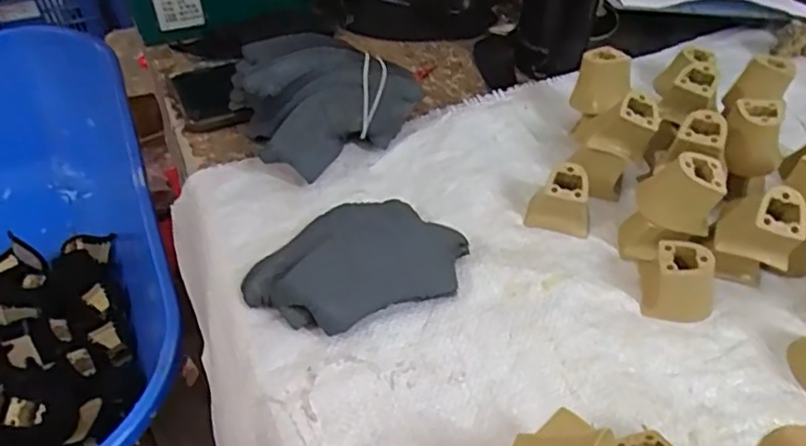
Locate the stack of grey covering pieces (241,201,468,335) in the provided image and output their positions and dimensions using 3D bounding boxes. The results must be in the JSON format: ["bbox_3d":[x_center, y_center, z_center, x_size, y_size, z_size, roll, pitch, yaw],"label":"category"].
[{"bbox_3d":[-0.031,0.023,0.398,0.132,0.029,0.083,-19,49,-18],"label":"stack of grey covering pieces"}]

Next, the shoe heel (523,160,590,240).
[{"bbox_3d":[0.111,-0.017,0.437,0.042,0.038,0.029,11,47,10],"label":"shoe heel"}]

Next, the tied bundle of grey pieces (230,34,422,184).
[{"bbox_3d":[-0.063,-0.087,0.472,0.147,0.067,0.097,0,46,0],"label":"tied bundle of grey pieces"}]

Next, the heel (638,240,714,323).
[{"bbox_3d":[0.172,0.034,0.389,0.038,0.034,0.044,11,47,10],"label":"heel"}]

